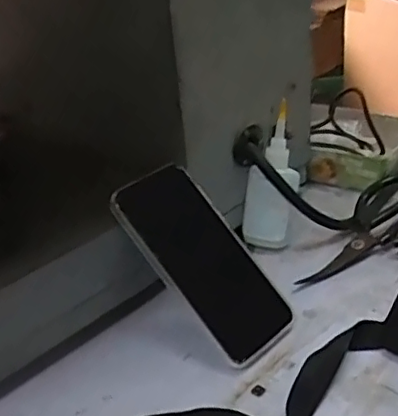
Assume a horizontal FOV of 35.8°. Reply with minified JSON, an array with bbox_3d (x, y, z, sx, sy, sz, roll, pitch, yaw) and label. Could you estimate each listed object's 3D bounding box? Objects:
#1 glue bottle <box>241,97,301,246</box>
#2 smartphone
[{"bbox_3d":[0.070,-0.029,0.575,0.045,0.129,0.026,12,6,30],"label":"glue bottle"},{"bbox_3d":[0.006,0.040,0.485,0.083,0.014,0.162,-32,81,-42],"label":"smartphone"}]

